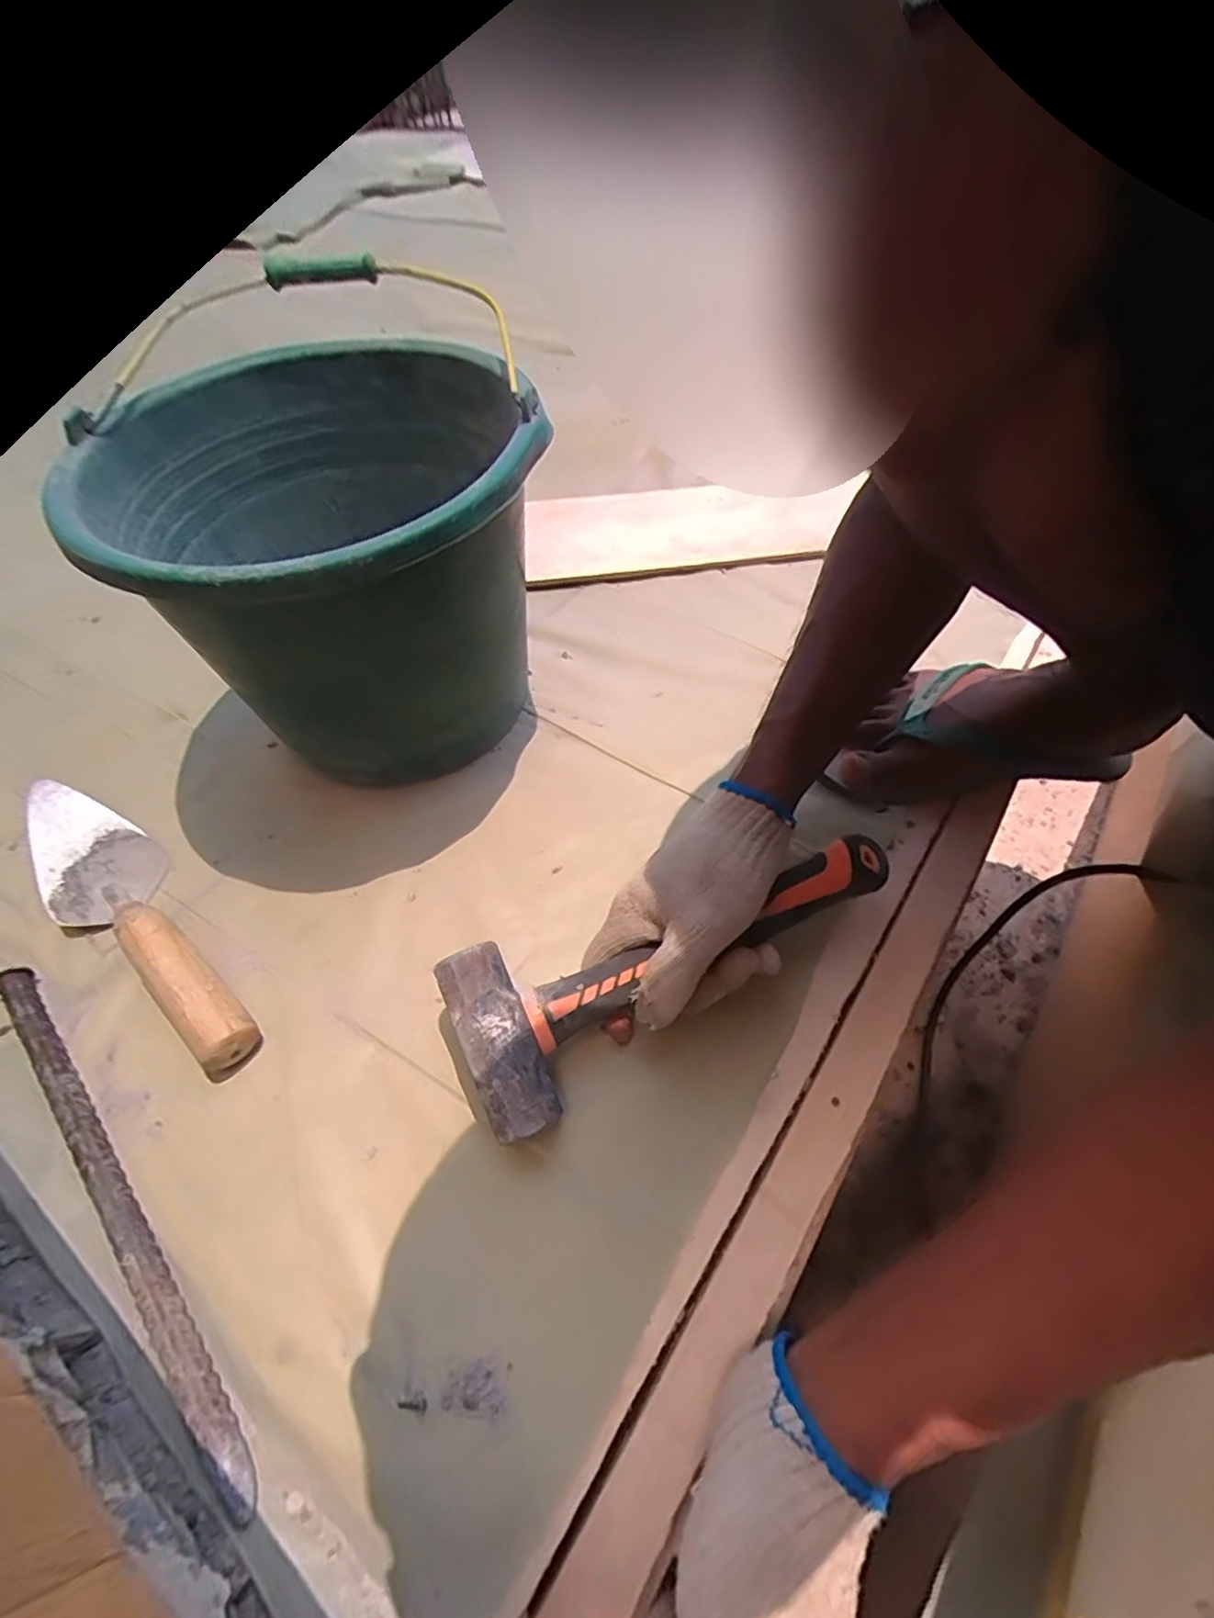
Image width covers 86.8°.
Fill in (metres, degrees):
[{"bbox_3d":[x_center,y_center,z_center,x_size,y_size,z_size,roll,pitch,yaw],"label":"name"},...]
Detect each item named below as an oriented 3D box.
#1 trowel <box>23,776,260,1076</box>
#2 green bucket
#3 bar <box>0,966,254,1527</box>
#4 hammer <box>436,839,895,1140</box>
[{"bbox_3d":[-0.309,0.069,0.422,0.253,0.044,0.072,32,60,21],"label":"trowel"},{"bbox_3d":[-0.174,-0.180,0.493,0.260,0.228,0.338,-2,54,-1],"label":"green bucket"},{"bbox_3d":[-0.264,0.202,0.340,0.017,0.020,0.318,-38,62,-24],"label":"bar"},{"bbox_3d":[0.046,0.078,0.379,0.277,0.038,0.092,-24,57,-16],"label":"hammer"}]

